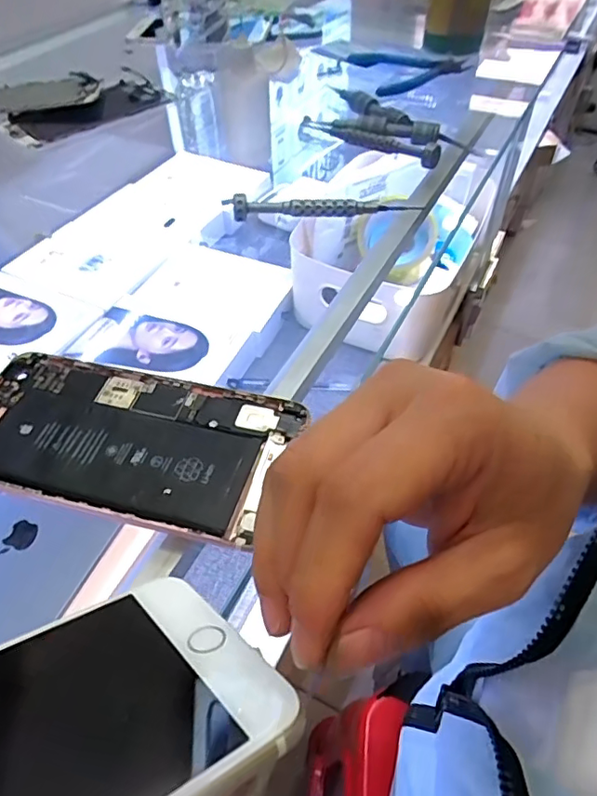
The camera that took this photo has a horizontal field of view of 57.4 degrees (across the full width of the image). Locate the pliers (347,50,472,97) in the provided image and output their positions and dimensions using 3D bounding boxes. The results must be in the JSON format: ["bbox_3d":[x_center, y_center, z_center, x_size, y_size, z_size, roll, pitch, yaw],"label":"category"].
[{"bbox_3d":[0.125,-0.343,0.567,0.120,0.015,0.108,-11,49,-9],"label":"pliers"}]

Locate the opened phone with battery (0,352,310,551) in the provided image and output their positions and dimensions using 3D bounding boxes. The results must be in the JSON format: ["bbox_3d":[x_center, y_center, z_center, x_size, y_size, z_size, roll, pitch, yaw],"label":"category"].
[{"bbox_3d":[-0.082,0.017,0.247,0.150,0.007,0.077,11,49,10],"label":"opened phone with battery"}]

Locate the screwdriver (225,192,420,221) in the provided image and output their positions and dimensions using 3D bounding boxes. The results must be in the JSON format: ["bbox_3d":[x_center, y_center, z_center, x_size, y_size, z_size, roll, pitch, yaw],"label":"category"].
[{"bbox_3d":[0.018,-0.131,0.368,0.130,0.016,0.010,-5,49,-4],"label":"screwdriver"}]

